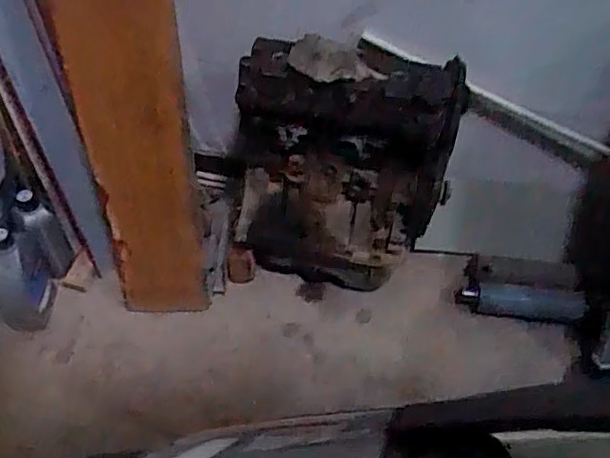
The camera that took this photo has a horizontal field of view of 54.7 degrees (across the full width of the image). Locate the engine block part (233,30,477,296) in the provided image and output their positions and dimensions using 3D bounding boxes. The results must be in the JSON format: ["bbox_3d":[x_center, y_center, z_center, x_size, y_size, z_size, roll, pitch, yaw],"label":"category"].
[{"bbox_3d":[0.064,-0.129,1.205,0.410,0.501,0.261,6,52,0],"label":"engine block part"}]

